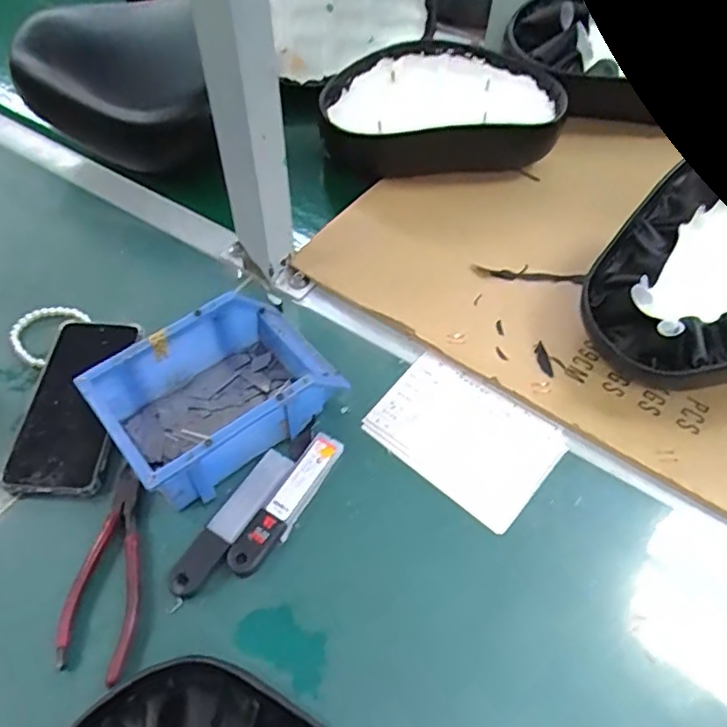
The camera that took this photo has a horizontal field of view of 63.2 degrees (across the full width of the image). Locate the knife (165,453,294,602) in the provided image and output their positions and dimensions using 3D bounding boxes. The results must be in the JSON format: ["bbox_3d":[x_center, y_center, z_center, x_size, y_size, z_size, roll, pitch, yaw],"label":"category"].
[{"bbox_3d":[-0.101,0.121,0.456,0.027,0.007,0.126,29,62,17],"label":"knife"}]

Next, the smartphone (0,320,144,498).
[{"bbox_3d":[-0.250,0.032,0.510,0.084,0.016,0.166,0,58,0],"label":"smartphone"}]

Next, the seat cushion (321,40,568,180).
[{"bbox_3d":[0.086,-0.316,0.714,0.268,0.055,0.205,-11,58,-7],"label":"seat cushion"}]

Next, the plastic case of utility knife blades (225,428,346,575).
[{"bbox_3d":[-0.058,0.109,0.465,0.028,0.006,0.126,38,63,1],"label":"plastic case of utility knife blades"}]

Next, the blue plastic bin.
[{"bbox_3d":[-0.116,0.021,0.484,0.168,0.068,0.117,-37,65,-20],"label":"blue plastic bin"}]

